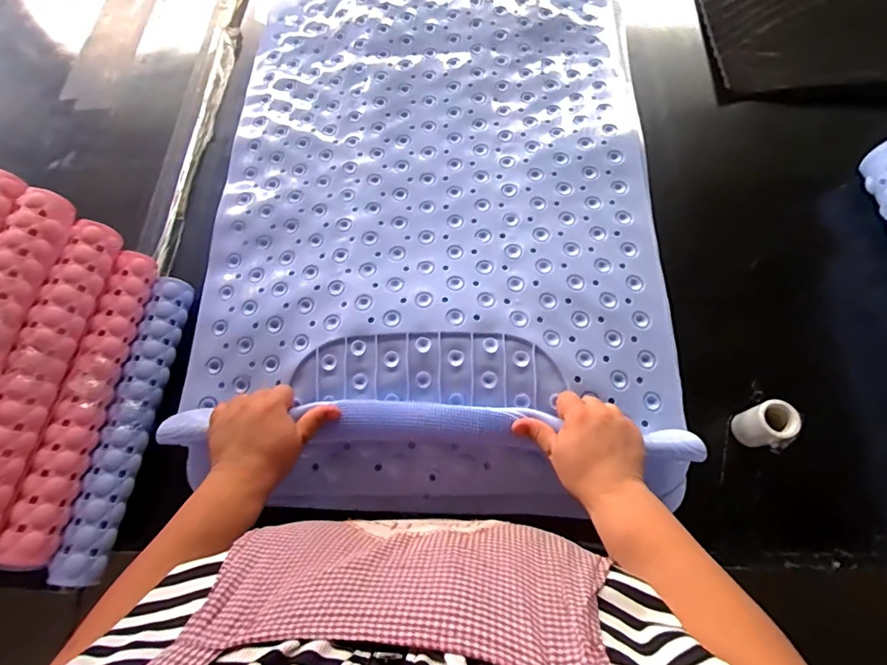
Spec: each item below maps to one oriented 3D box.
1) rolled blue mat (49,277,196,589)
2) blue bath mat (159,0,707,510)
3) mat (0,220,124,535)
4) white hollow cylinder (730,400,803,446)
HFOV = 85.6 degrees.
[{"bbox_3d":[-0.383,0.103,0.589,0.041,0.036,0.367,5,68,5],"label":"rolled blue mat"},{"bbox_3d":[-0.011,-0.209,0.690,0.591,0.086,0.861,1,66,4],"label":"blue bath mat"},{"bbox_3d":[-0.455,0.043,0.536,0.050,0.046,0.381,3,66,5],"label":"mat"},{"bbox_3d":[0.373,0.109,0.556,0.047,0.059,0.046,-16,67,-3],"label":"white hollow cylinder"}]

